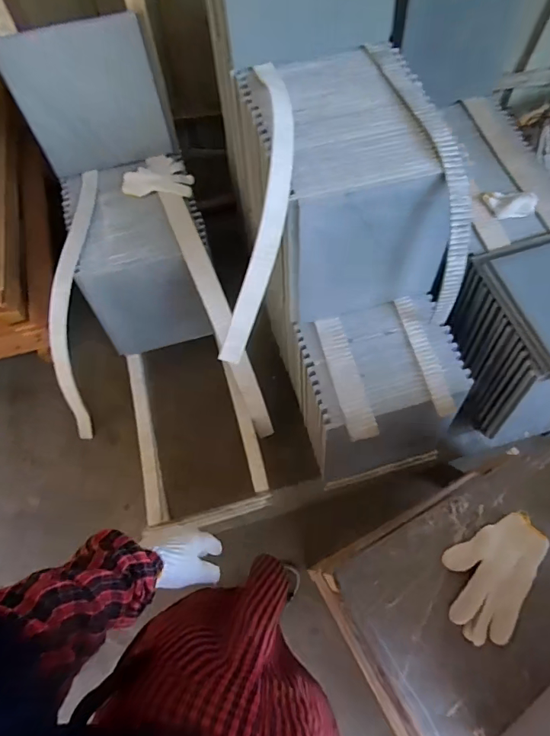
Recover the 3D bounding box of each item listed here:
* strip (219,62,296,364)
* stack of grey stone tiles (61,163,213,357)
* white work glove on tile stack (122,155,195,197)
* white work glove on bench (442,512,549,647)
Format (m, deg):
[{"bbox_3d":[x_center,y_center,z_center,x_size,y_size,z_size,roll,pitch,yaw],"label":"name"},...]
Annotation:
[{"bbox_3d":[-0.020,-0.285,0.742,0.097,0.124,0.552,9,87,6],"label":"strip"},{"bbox_3d":[-0.338,-0.288,1.203,0.310,0.310,0.367,-15,64,-6],"label":"stack of grey stone tiles"},{"bbox_3d":[-0.296,-0.488,1.119,0.167,0.027,0.126,0,63,2],"label":"white work glove on tile stack"},{"bbox_3d":[0.297,0.278,0.608,0.110,0.031,0.178,30,68,16],"label":"white work glove on bench"}]

